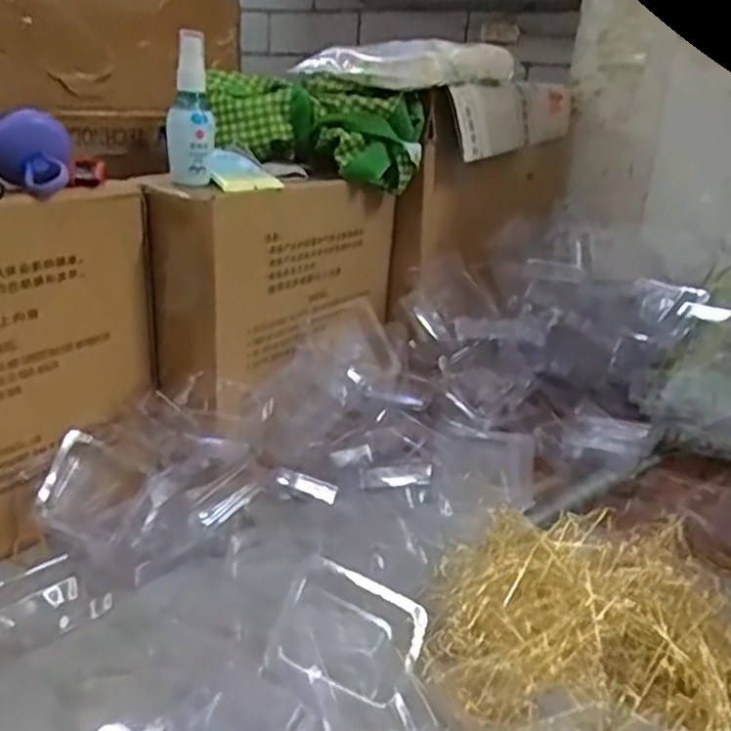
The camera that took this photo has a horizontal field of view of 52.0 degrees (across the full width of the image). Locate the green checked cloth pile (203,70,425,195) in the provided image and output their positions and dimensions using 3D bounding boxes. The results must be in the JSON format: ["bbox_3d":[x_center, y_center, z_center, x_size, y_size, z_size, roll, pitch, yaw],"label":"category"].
[{"bbox_3d":[-0.050,-0.235,0.745,0.209,0.089,0.070,7,21,7],"label":"green checked cloth pile"}]

